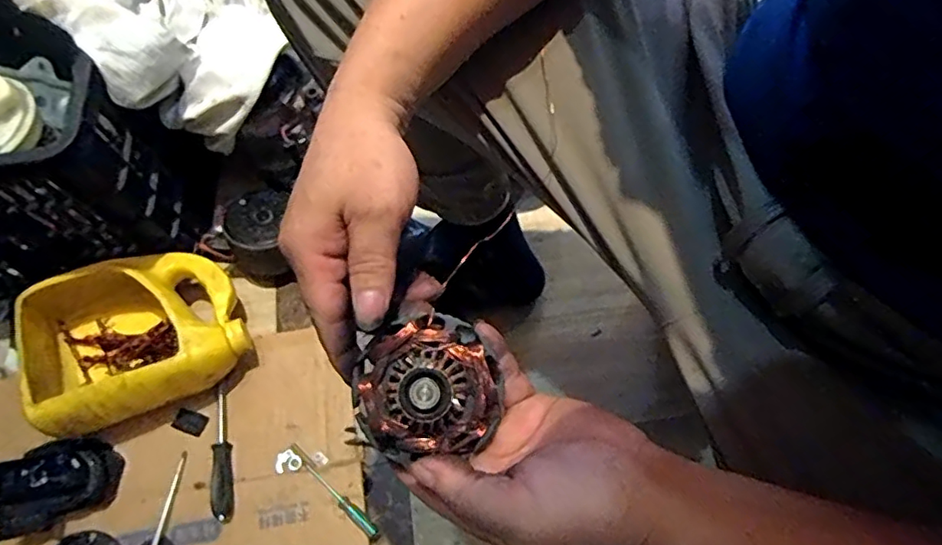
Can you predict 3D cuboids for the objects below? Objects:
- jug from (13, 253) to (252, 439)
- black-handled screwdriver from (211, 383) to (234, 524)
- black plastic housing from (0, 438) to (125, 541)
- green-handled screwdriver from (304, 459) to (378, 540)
[{"bbox_3d":[-0.393,0.068,0.671,0.231,0.102,0.185,-23,68,-7],"label":"jug"},{"bbox_3d":[-0.286,0.204,0.653,0.019,0.023,0.151,-14,68,-3],"label":"black-handled screwdriver"},{"bbox_3d":[-0.460,0.234,0.629,0.123,0.064,0.080,-23,68,-7],"label":"black plastic housing"},{"bbox_3d":[-0.149,0.251,0.634,0.114,0.017,0.013,37,73,16],"label":"green-handled screwdriver"}]

